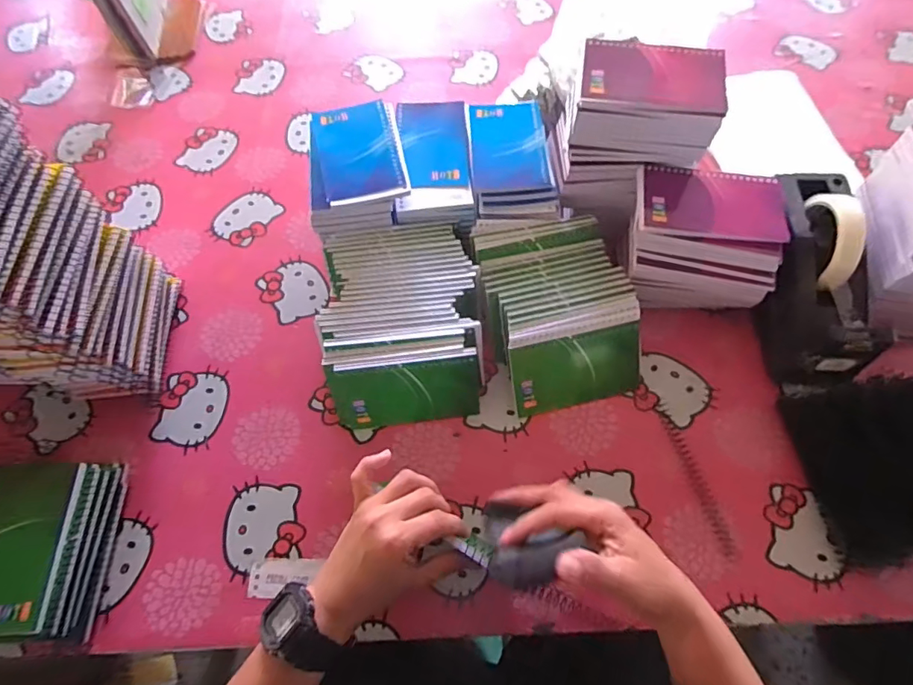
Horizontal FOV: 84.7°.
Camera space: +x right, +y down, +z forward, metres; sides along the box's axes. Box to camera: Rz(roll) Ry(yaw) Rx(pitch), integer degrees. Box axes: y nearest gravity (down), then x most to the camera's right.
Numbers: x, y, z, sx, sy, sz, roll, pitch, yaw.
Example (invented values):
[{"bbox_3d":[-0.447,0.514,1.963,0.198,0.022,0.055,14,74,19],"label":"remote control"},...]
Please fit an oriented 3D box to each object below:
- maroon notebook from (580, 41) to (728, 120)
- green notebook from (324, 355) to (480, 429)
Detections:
[{"bbox_3d":[0.184,-0.246,0.468,0.129,0.010,0.075,9,78,4],"label":"maroon notebook"},{"bbox_3d":[-0.049,0.051,0.486,0.140,0.080,0.011,-4,40,0],"label":"green notebook"}]

